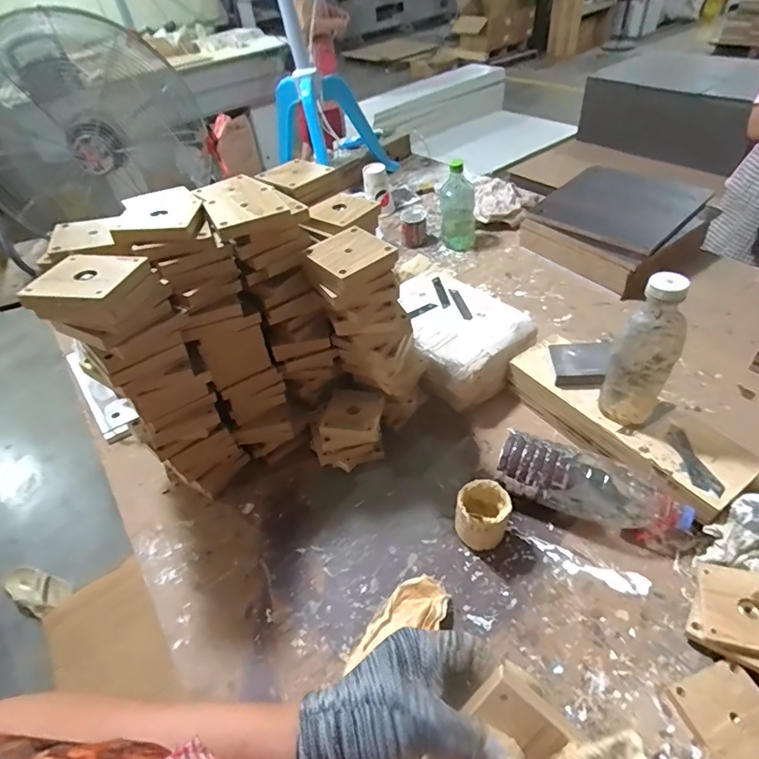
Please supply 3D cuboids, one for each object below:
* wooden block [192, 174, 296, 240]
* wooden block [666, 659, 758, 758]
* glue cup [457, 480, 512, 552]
[{"bbox_3d":[-0.174,-0.221,0.560,0.086,0.024,0.175,-25,48,-16],"label":"wooden block"},{"bbox_3d":[0.352,0.338,0.449,0.084,0.017,0.083,-17,46,-9],"label":"wooden block"},{"bbox_3d":[0.134,0.180,0.591,0.065,0.075,0.062,-4,45,4],"label":"glue cup"}]

